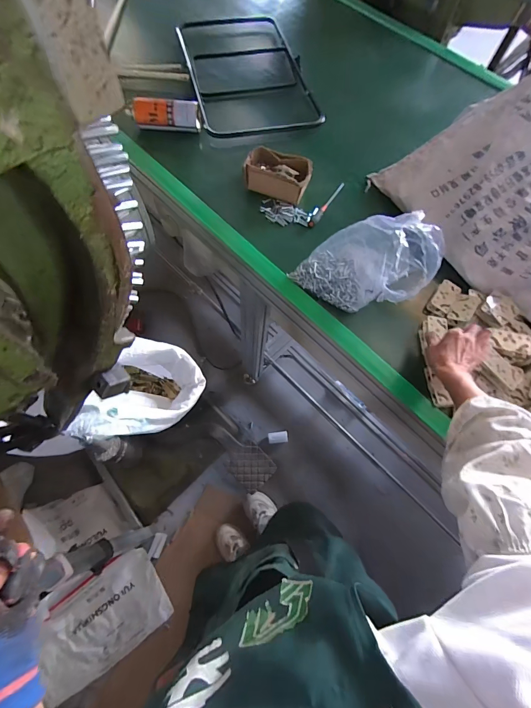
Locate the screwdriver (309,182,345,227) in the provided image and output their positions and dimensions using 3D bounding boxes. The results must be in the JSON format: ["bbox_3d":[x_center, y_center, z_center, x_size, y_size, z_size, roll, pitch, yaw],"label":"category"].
[{"bbox_3d":[0.157,-0.374,0.825,0.019,0.019,0.179,32,69,10],"label":"screwdriver"}]

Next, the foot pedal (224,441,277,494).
[{"bbox_3d":[-0.056,0.414,1.234,0.138,0.030,0.154,-44,86,-7],"label":"foot pedal"}]

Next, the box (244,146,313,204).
[{"bbox_3d":[0.028,-0.429,0.805,0.154,0.062,0.089,19,68,5],"label":"box"}]

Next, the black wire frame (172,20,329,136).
[{"bbox_3d":[-0.059,-0.864,1.003,0.342,0.019,0.604,-12,69,-8],"label":"black wire frame"}]

